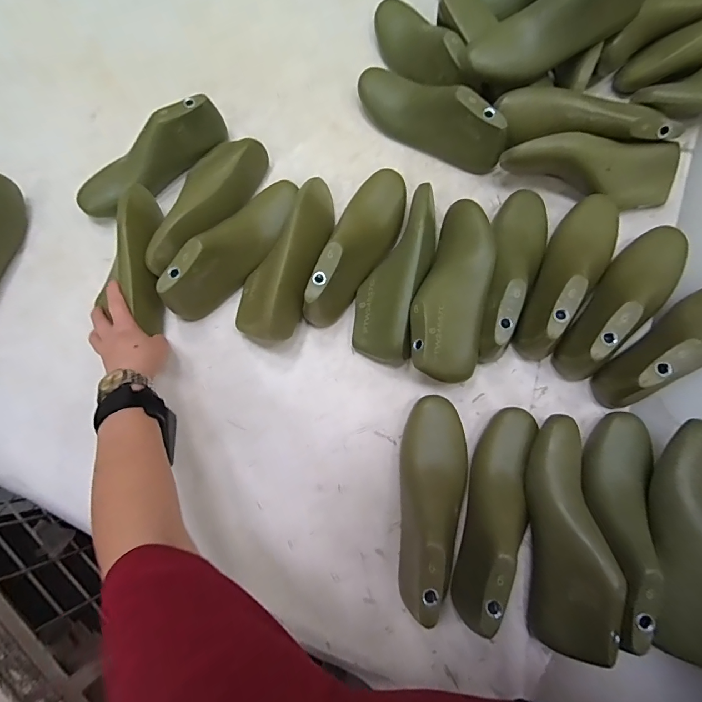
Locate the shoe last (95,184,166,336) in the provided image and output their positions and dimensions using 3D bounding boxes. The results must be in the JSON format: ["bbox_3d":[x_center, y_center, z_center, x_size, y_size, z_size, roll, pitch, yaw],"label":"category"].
[{"bbox_3d":[-0.297,-0.122,0.518,0.079,0.062,0.192,-6,85,-1],"label":"shoe last"}]

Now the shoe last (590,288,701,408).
[{"bbox_3d":[0.392,-0.014,0.464,0.222,0.096,0.071,-31,77,-4],"label":"shoe last"}]

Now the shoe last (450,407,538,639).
[{"bbox_3d":[0.159,0.170,0.421,0.066,0.072,0.227,16,78,7],"label":"shoe last"}]

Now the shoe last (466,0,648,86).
[{"bbox_3d":[0.260,-0.413,0.495,0.226,0.077,0.076,-21,76,13],"label":"shoe last"}]

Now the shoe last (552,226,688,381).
[{"bbox_3d":[0.336,-0.065,0.470,0.076,0.082,0.229,40,82,11],"label":"shoe last"}]

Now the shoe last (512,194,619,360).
[{"bbox_3d":[0.273,-0.100,0.480,0.073,0.079,0.227,30,80,10],"label":"shoe last"}]

